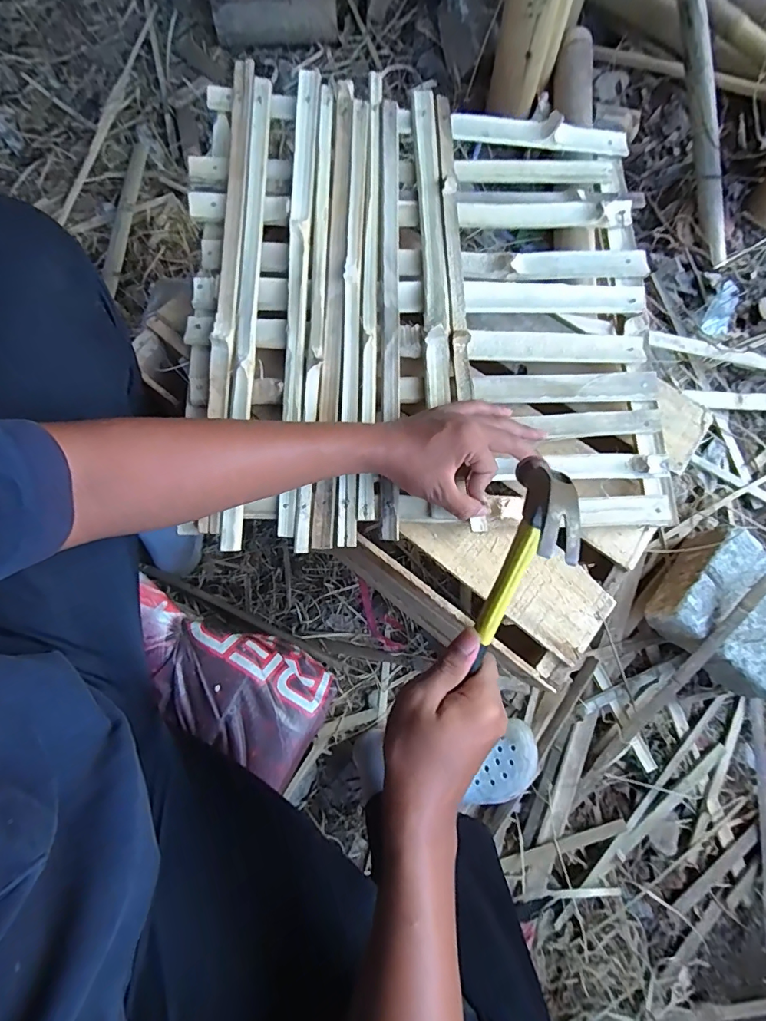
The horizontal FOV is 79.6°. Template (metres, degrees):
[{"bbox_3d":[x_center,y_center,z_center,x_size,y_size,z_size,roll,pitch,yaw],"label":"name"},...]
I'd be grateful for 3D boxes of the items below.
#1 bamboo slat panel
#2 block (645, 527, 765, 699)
[{"bbox_3d":[0.043,-0.224,0.501,0.490,0.051,0.511,0,80,-1],"label":"bamboo slat panel"},{"bbox_3d":[0.564,0.164,0.749,0.197,0.116,0.205,37,79,7],"label":"block"}]

